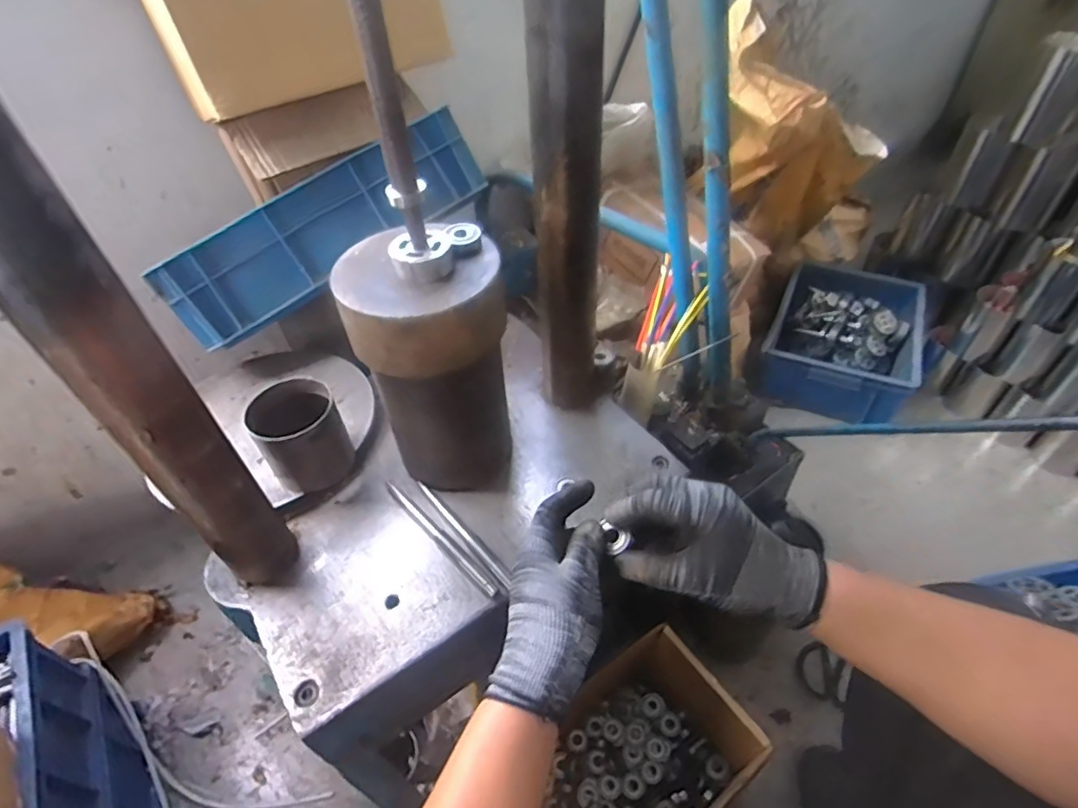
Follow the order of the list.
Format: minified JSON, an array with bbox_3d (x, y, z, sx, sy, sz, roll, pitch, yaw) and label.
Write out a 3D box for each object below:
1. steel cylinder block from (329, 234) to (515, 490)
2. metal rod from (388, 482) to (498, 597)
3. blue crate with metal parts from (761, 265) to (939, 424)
[{"bbox_3d":[-0.098,-0.029,0.583,0.139,0.253,0.129,-8,46,-5],"label":"steel cylinder block"},{"bbox_3d":[-0.104,0.136,0.592,0.014,0.007,0.179,-36,54,-27],"label":"metal rod"},{"bbox_3d":[0.709,-0.150,1.312,0.311,0.124,0.413,22,51,23],"label":"blue crate with metal parts"}]

